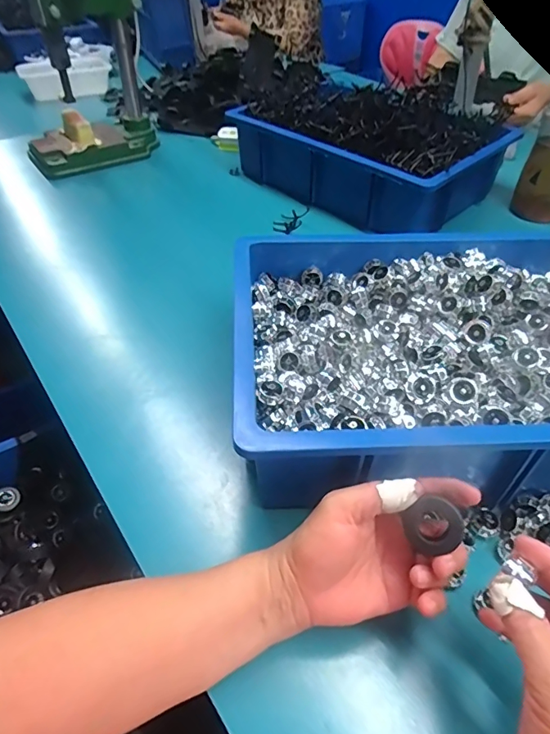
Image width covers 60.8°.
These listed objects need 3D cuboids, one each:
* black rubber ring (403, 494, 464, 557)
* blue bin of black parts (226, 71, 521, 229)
[{"bbox_3d":[0.103,0.103,0.303,0.034,0.004,0.032,-4,78,18],"label":"black rubber ring"},{"bbox_3d":[0.184,-0.429,0.892,0.331,0.142,0.441,-31,51,-26],"label":"blue bin of black parts"}]

